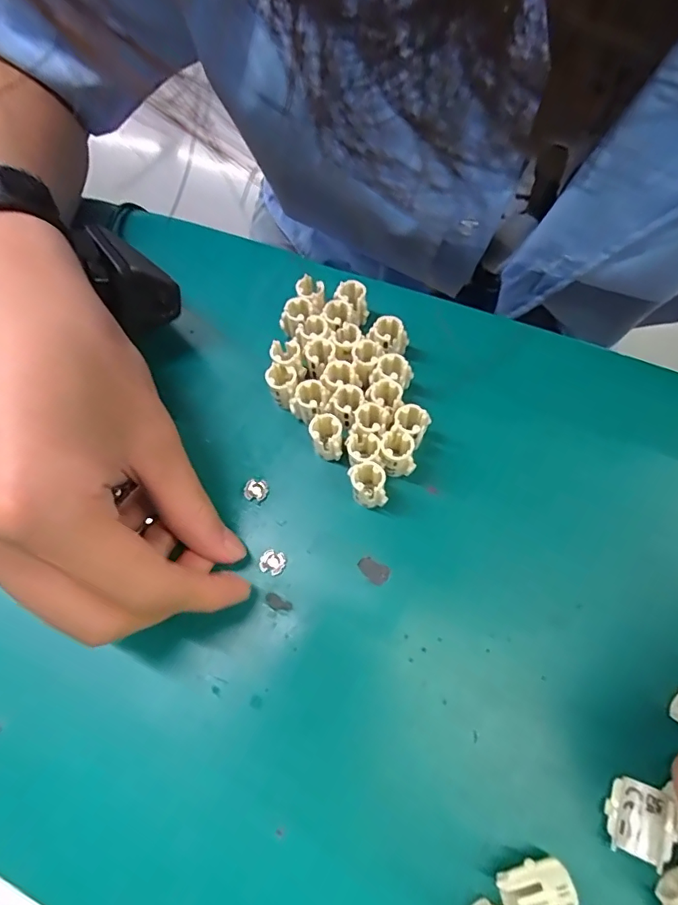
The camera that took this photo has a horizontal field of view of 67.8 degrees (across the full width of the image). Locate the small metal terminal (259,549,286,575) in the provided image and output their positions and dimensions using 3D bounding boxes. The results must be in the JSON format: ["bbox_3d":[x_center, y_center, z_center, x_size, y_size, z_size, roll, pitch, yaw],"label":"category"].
[{"bbox_3d":[-0.029,0.048,0.221,0.010,0.004,0.010,0,64,1],"label":"small metal terminal"}]

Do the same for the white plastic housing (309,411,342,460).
[{"bbox_3d":[-0.006,-0.007,0.233,0.014,0.020,0.015,0,64,1],"label":"white plastic housing"}]

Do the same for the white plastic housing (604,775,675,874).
[{"bbox_3d":[0.102,0.125,0.171,0.017,0.011,0.023,16,65,9],"label":"white plastic housing"}]

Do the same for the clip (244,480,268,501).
[{"bbox_3d":[-0.039,0.017,0.234,0.010,0.004,0.009,-2,64,0],"label":"clip"}]

